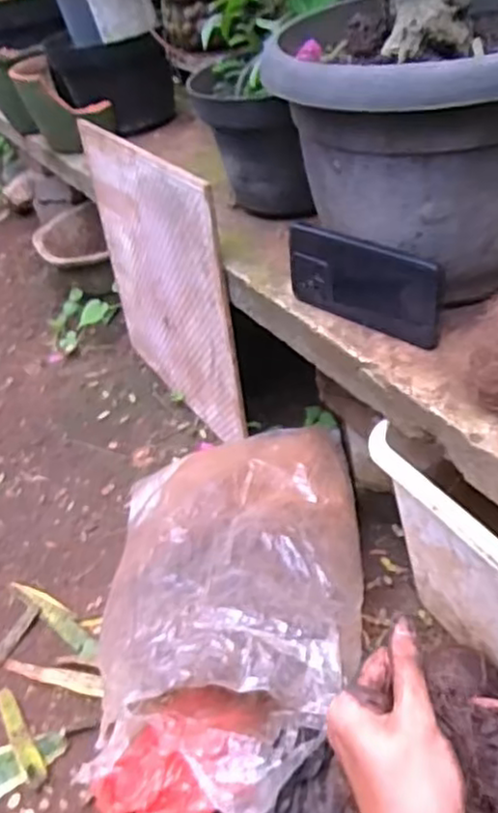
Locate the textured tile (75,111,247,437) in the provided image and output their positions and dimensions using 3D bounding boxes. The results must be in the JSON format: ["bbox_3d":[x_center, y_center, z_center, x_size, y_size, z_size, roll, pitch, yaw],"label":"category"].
[{"bbox_3d":[-0.123,-0.174,0.999,0.019,0.390,0.406,-26,45,-22],"label":"textured tile"}]

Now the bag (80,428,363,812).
[{"bbox_3d":[-0.018,0.168,0.707,0.260,0.191,0.407,-9,39,7],"label":"bag"}]

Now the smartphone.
[{"bbox_3d":[0.104,-0.115,0.647,0.170,0.085,0.014,26,54,39],"label":"smartphone"}]

